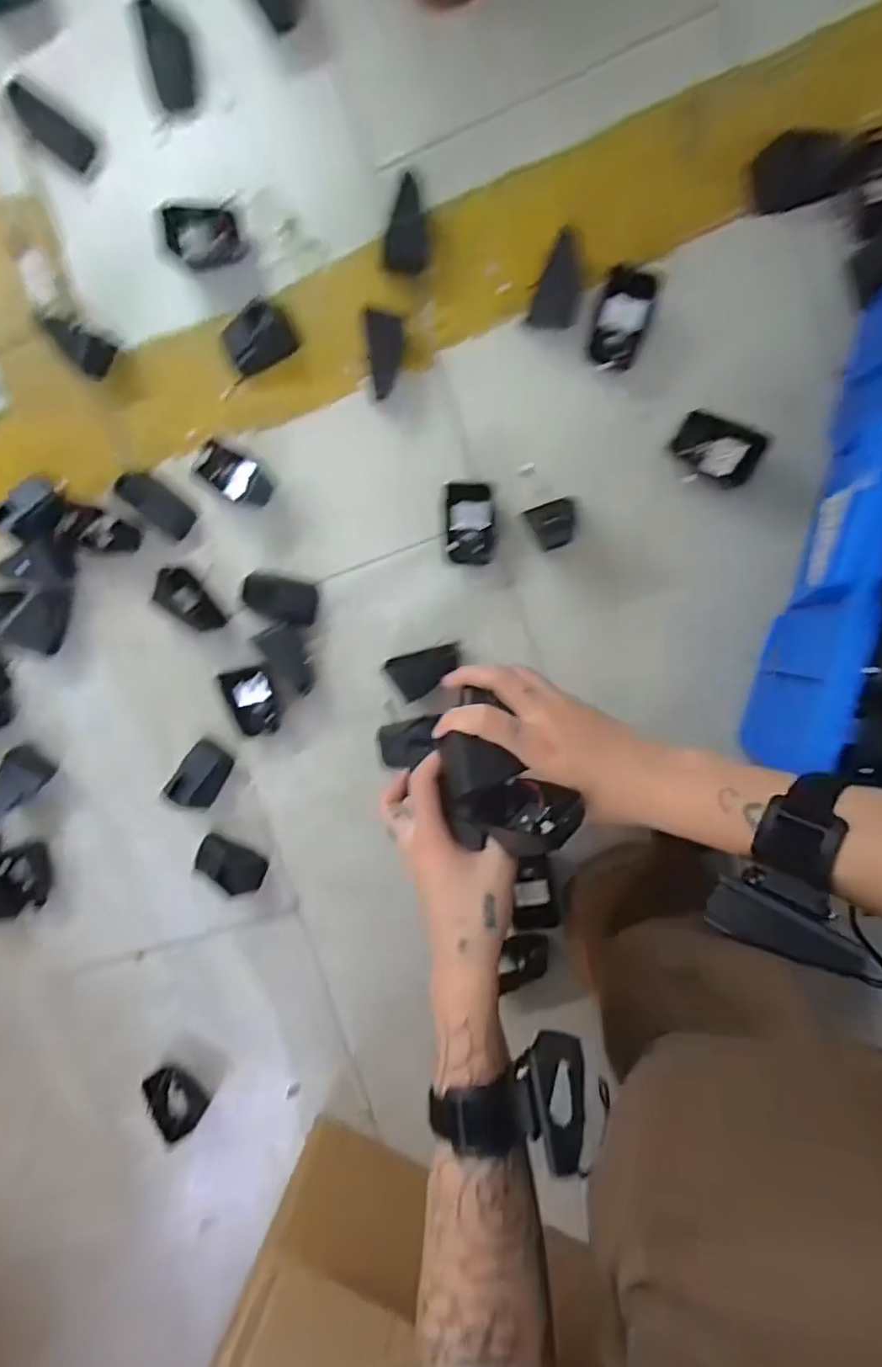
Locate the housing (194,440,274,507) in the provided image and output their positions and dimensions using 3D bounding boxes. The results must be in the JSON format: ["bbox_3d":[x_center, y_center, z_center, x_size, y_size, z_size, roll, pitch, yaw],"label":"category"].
[{"bbox_3d":[-0.188,-0.189,0.536,0.067,0.029,0.037,29,98,4],"label":"housing"}]

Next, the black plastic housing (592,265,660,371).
[{"bbox_3d":[0.144,-0.287,0.469,0.040,0.018,0.067,17,97,6],"label":"black plastic housing"}]

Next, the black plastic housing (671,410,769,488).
[{"bbox_3d":[0.219,-0.187,0.471,0.063,0.024,0.038,30,98,4],"label":"black plastic housing"}]

